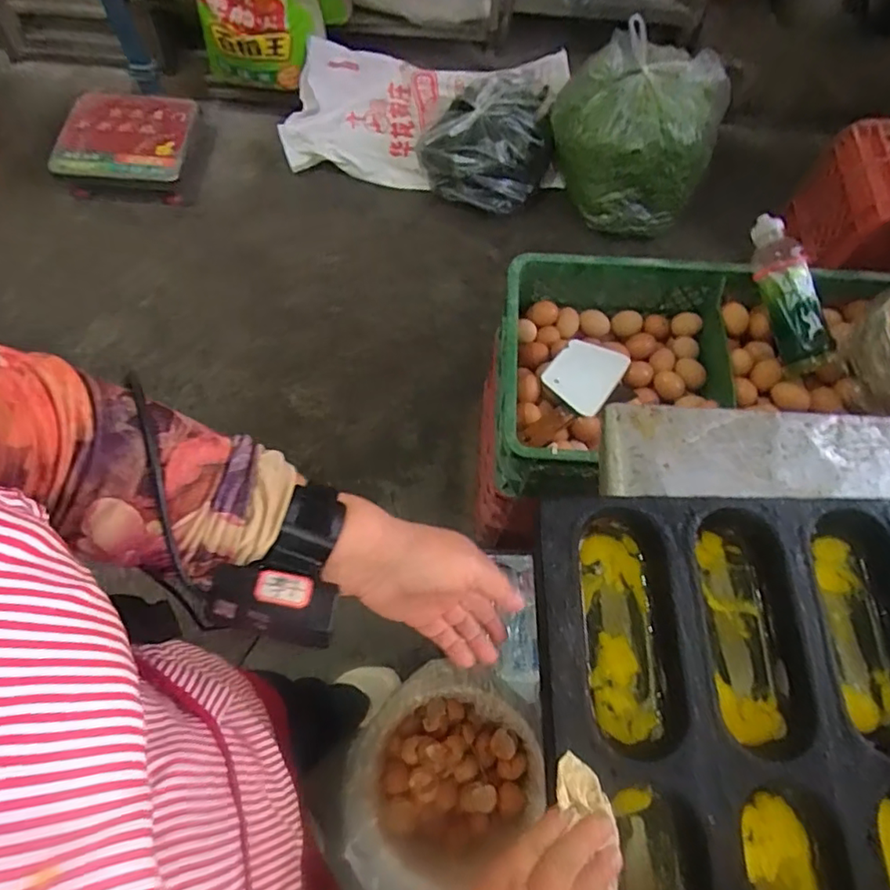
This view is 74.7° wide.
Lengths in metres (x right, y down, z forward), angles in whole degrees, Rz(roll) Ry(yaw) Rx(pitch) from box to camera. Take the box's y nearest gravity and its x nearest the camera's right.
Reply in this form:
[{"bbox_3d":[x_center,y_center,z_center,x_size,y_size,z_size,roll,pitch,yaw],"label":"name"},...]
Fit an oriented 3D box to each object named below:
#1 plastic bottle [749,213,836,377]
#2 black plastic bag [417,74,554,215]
[{"bbox_3d":[0.487,-0.215,0.832,0.063,0.068,0.229,-14,85,-6],"label":"plastic bottle"},{"bbox_3d":[0.112,-0.824,1.566,0.358,0.164,0.318,10,67,4],"label":"black plastic bag"}]

